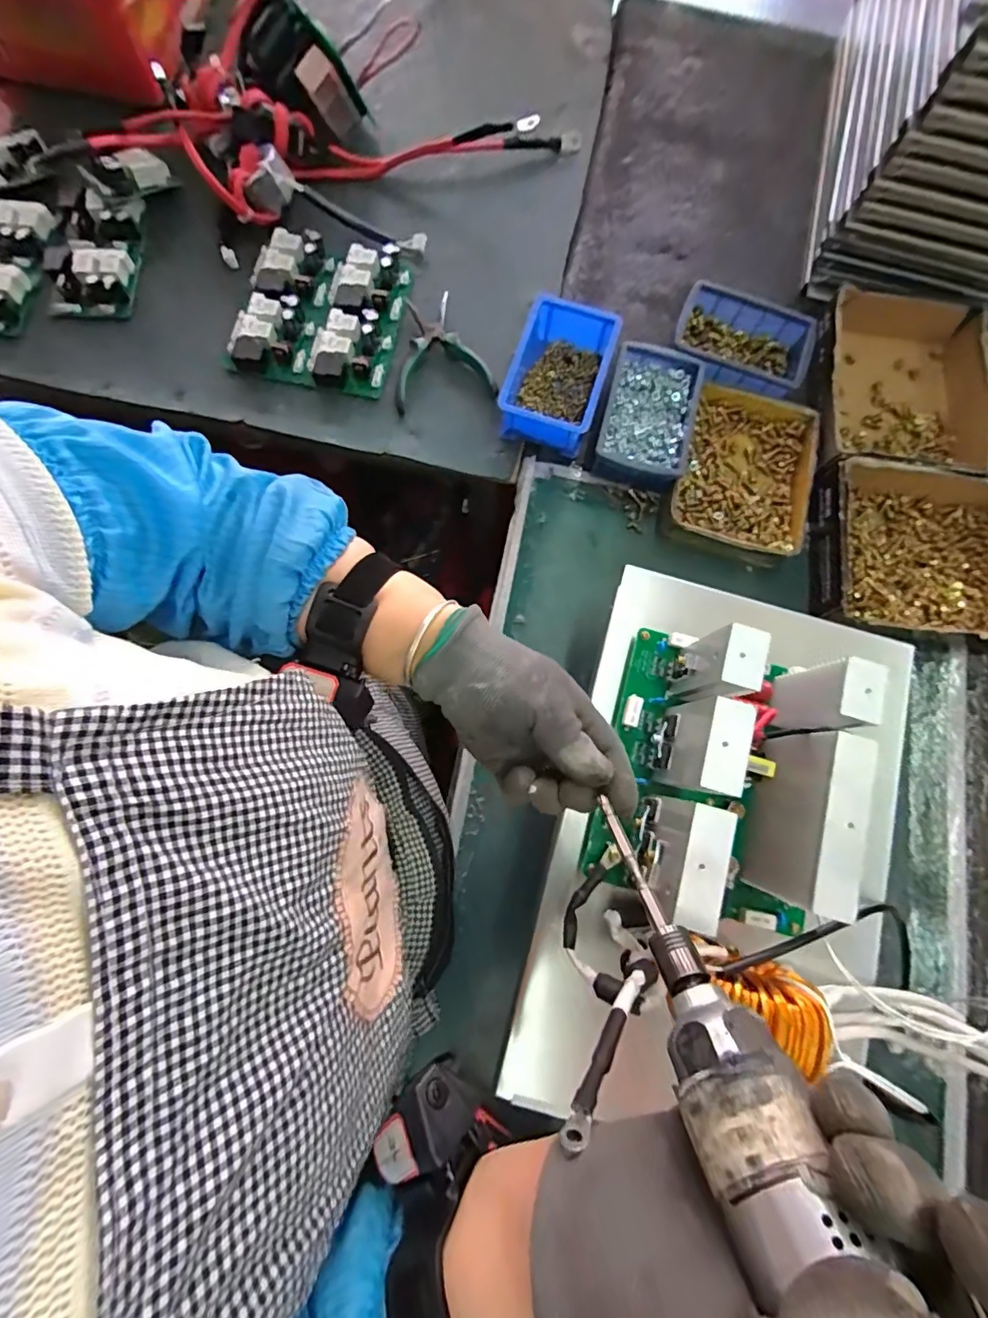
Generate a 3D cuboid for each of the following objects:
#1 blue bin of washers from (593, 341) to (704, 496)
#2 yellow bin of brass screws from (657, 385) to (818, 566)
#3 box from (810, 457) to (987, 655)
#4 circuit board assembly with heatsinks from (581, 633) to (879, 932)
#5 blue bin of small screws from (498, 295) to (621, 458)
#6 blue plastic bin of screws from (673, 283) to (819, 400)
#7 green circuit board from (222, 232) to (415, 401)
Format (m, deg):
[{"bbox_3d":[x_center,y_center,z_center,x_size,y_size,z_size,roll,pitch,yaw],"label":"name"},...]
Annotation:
[{"bbox_3d":[0.167,-0.263,0.569,0.097,0.041,0.150,15,78,2],"label":"blue bin of washers"},{"bbox_3d":[0.271,-0.201,0.566,0.143,0.037,0.186,17,78,2],"label":"yellow bin of brass screws"},{"bbox_3d":[0.455,-0.111,0.546,0.220,0.051,0.185,6,78,0],"label":"box"},{"bbox_3d":[0.158,0.076,0.348,0.145,0.090,0.190,16,78,2],"label":"circuit board assembly with heatsinks"},{"bbox_3d":[0.070,-0.310,0.570,0.097,0.055,0.144,18,78,3],"label":"blue bin of small screws"},{"bbox_3d":[0.276,-0.350,0.587,0.141,0.048,0.108,17,78,3],"label":"blue plastic bin of screws"},{"bbox_3d":[-0.201,-0.403,0.600,0.177,0.031,0.188,10,78,1],"label":"green circuit board"}]

